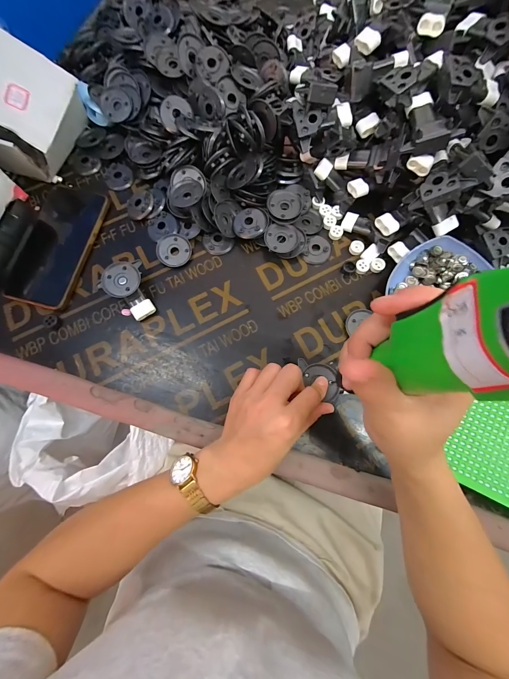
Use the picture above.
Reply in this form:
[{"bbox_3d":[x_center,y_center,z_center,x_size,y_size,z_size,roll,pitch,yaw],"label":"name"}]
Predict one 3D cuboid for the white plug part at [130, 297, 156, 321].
[{"bbox_3d":[-0.133,-0.035,0.329,0.026,0.008,0.019,-32,103,-10],"label":"white plug part"}]

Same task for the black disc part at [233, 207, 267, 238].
[{"bbox_3d":[-0.005,-0.147,0.348,0.041,0.008,0.038,6,76,1],"label":"black disc part"}]

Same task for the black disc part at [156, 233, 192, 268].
[{"bbox_3d":[-0.102,-0.114,0.352,0.042,0.005,0.043,0,87,-10],"label":"black disc part"}]

